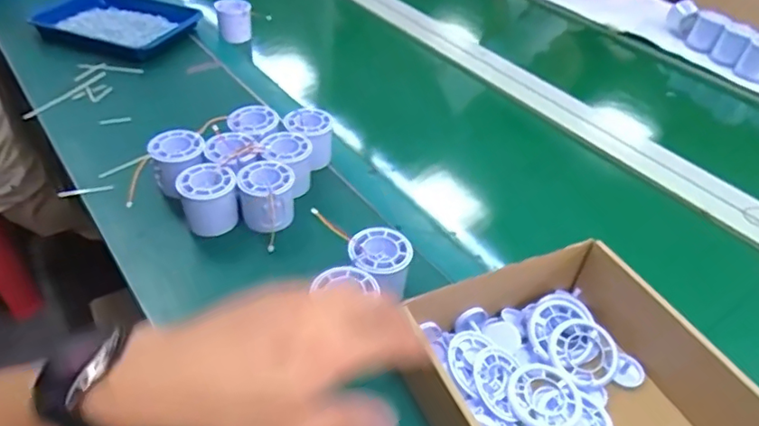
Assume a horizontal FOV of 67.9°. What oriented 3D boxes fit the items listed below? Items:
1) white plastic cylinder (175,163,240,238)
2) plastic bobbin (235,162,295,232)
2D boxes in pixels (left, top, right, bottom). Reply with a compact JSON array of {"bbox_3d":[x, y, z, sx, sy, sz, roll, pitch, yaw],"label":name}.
[{"bbox_3d":[-0.173,-0.012,0.569,0.054,0.058,0.050,-15,45,-25],"label":"white plastic cylinder"},{"bbox_3d":[-0.115,-0.017,0.576,0.054,0.051,0.056,-3,41,-12],"label":"plastic bobbin"}]

